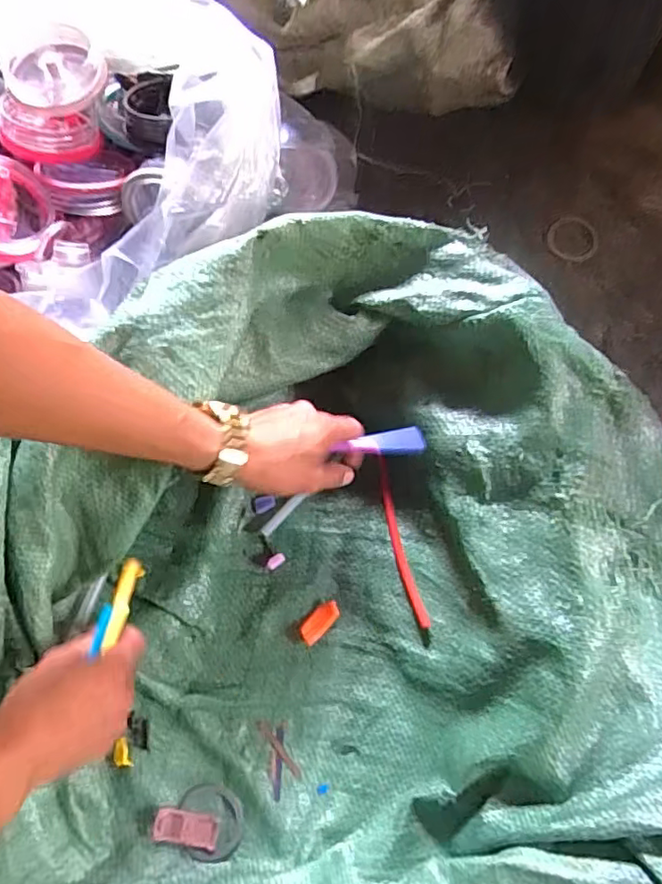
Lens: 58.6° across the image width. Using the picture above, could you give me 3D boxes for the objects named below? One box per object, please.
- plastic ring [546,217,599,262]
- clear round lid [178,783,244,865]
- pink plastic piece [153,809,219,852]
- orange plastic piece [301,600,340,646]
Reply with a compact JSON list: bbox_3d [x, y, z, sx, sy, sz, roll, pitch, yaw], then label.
[{"bbox_3d":[0.278,-0.234,0.679,0.058,0.005,0.052,15,83,7],"label":"plastic ring"},{"bbox_3d":[-0.103,0.328,0.511,0.050,0.007,0.058,-13,73,-2],"label":"clear round lid"},{"bbox_3d":[-0.124,0.333,0.506,0.053,0.006,0.024,7,73,4],"label":"pink plastic piece"},{"bbox_3d":[-0.010,0.169,0.555,0.044,0.009,0.022,-42,76,-10],"label":"orange plastic piece"}]

